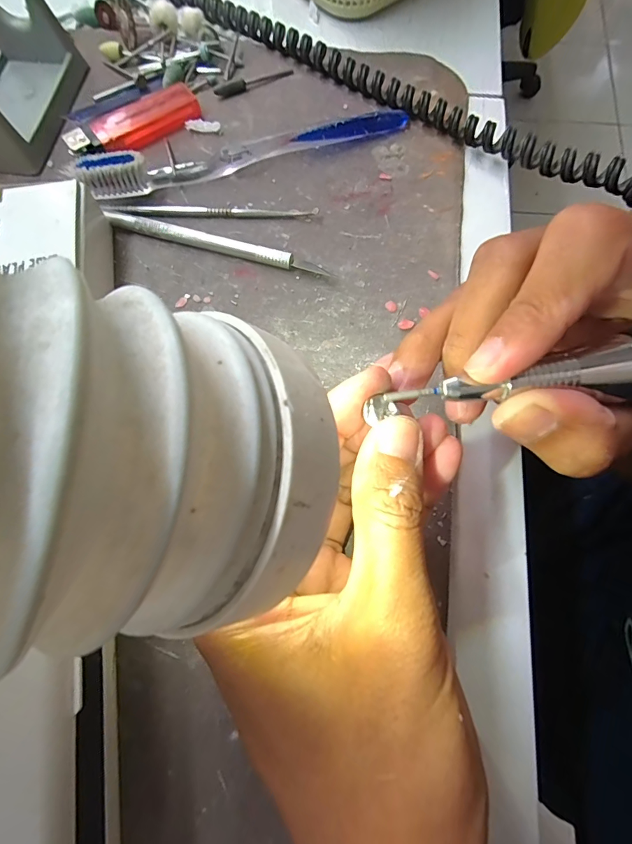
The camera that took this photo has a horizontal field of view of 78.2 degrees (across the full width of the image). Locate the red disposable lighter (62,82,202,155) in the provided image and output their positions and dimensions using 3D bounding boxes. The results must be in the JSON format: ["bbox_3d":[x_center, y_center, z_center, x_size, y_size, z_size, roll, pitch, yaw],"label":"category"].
[{"bbox_3d":[-0.107,-0.176,0.229,0.077,0.013,0.022,-30,74,-8],"label":"red disposable lighter"}]

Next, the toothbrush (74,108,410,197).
[{"bbox_3d":[-0.035,-0.153,0.217,0.183,0.021,0.015,-15,73,-5],"label":"toothbrush"}]

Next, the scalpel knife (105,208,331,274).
[{"bbox_3d":[-0.053,-0.095,0.206,0.123,0.007,0.007,15,73,6],"label":"scalpel knife"}]

